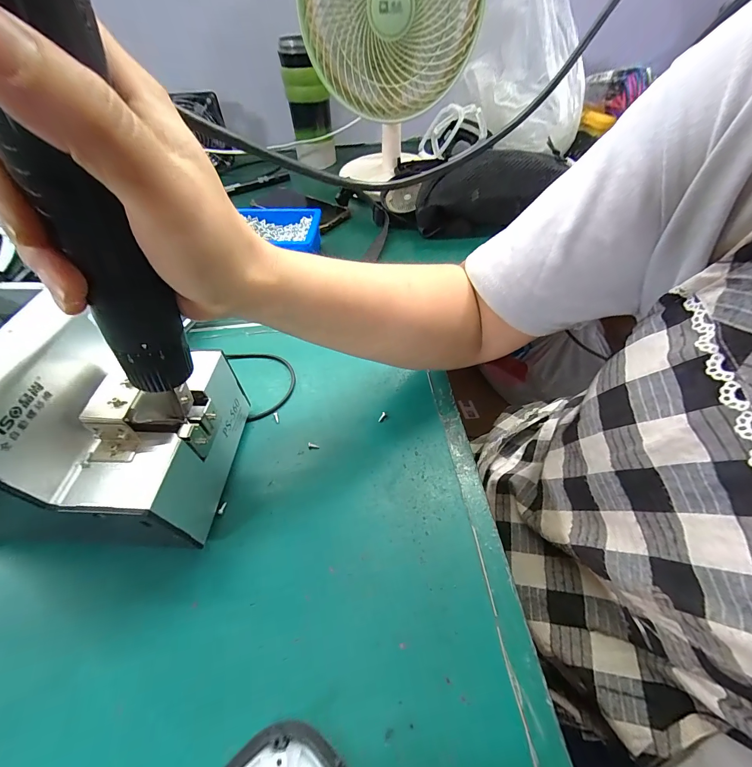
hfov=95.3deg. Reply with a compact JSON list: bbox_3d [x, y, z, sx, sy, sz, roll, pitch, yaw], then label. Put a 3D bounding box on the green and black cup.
[{"bbox_3d":[-0.126,-0.518,0.654,0.078,0.197,0.069,-8,50,-2],"label":"green and black cup"}]

